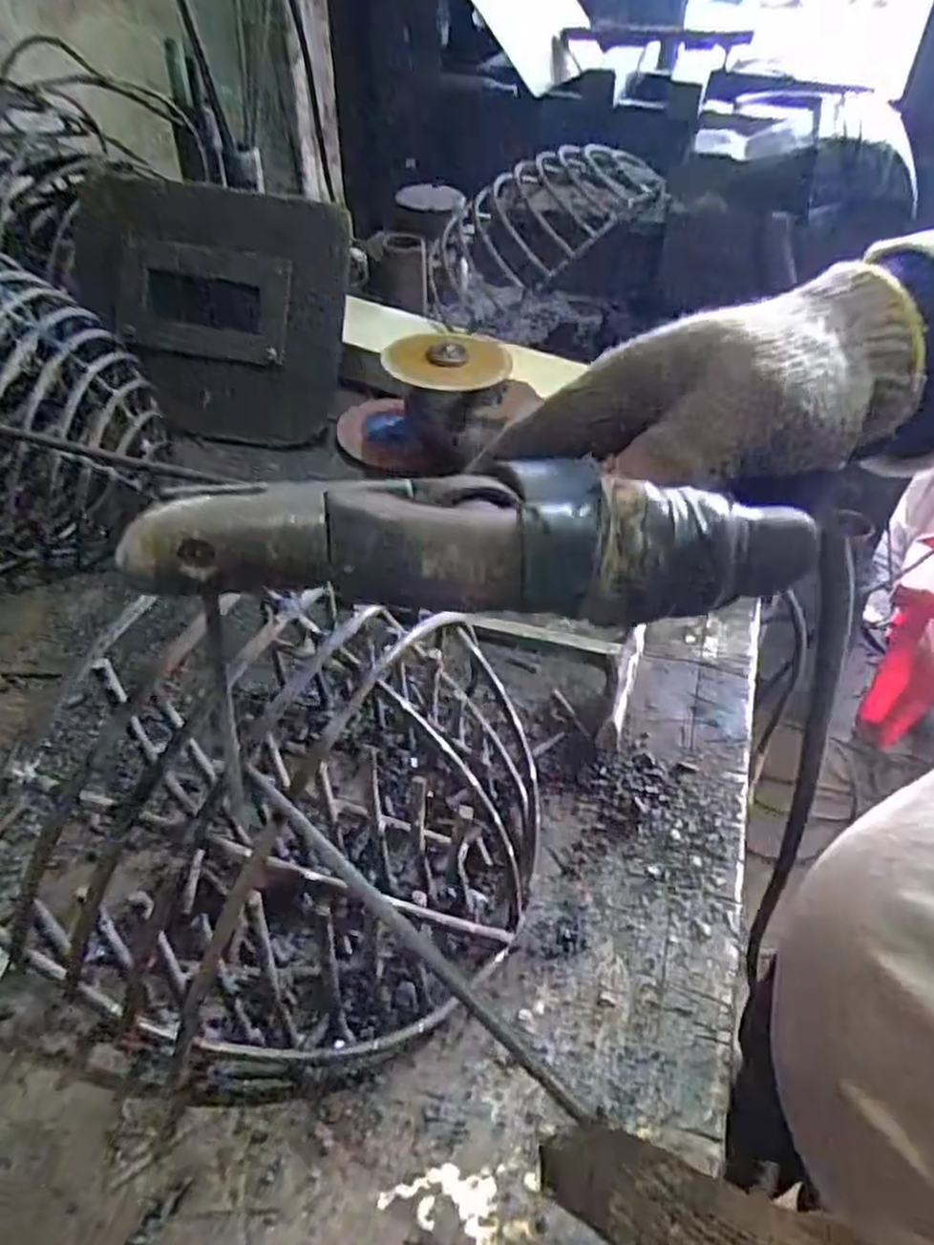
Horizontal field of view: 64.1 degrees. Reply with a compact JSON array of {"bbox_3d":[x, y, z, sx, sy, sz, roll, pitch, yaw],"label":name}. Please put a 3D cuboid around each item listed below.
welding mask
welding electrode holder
[{"bbox_3d":[-0.207,-0.254,0.625,0.208,0.179,0.090,7,13,-4],"label":"welding mask"},{"bbox_3d":[0.006,-0.020,0.184,0.170,0.030,0.034,1,47,-1],"label":"welding electrode holder"}]

